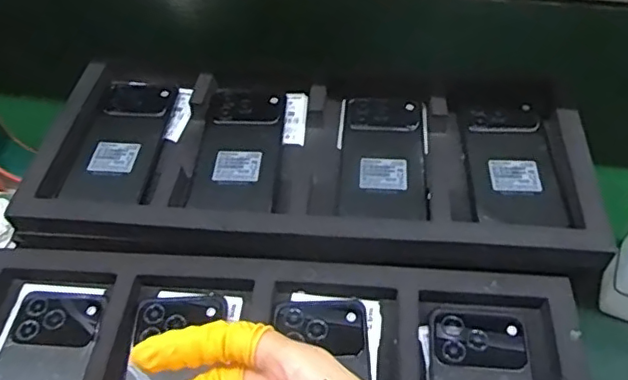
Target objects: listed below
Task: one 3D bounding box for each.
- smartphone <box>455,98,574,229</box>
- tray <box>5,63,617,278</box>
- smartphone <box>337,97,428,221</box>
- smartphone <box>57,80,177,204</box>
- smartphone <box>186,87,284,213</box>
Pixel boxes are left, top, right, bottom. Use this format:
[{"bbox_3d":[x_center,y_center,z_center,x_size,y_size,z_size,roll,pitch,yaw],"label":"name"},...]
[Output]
[{"bbox_3d":[0.172,-0.029,0.512,0.074,0.017,0.153,2,51,4],"label":"smartphone"},{"bbox_3d":[0.000,-0.025,0.515,0.469,0.033,0.207,6,52,7],"label":"tray"},{"bbox_3d":[0.061,-0.033,0.518,0.074,0.013,0.148,3,51,5],"label":"smartphone"},{"bbox_3d":[-0.178,-0.053,0.546,0.070,0.005,0.160,2,51,3],"label":"smartphone"},{"bbox_3d":[-0.067,-0.042,0.530,0.072,0.013,0.158,1,51,3],"label":"smartphone"}]

